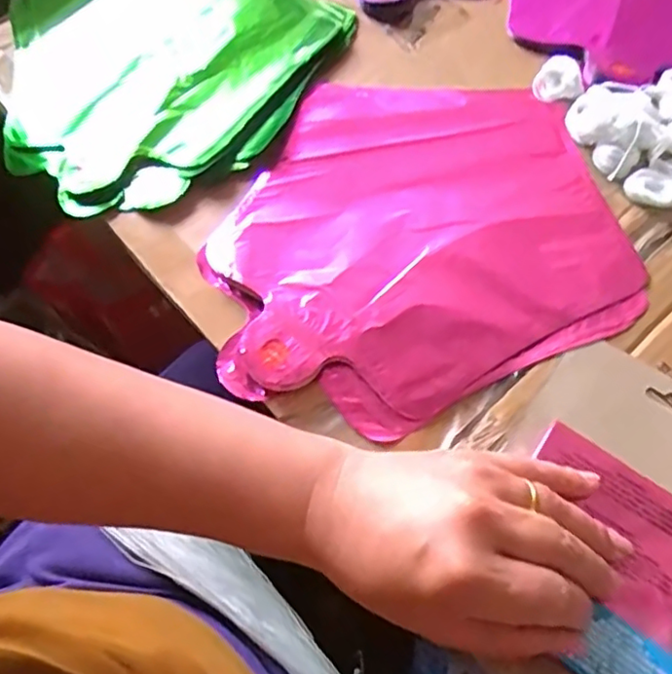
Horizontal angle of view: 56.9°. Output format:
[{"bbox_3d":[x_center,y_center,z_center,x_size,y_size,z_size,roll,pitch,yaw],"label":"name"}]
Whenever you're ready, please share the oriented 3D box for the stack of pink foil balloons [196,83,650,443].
[{"bbox_3d":[0.043,-0.070,0.374,0.238,0.012,0.236,-13,61,-5],"label":"stack of pink foil balloons"}]

